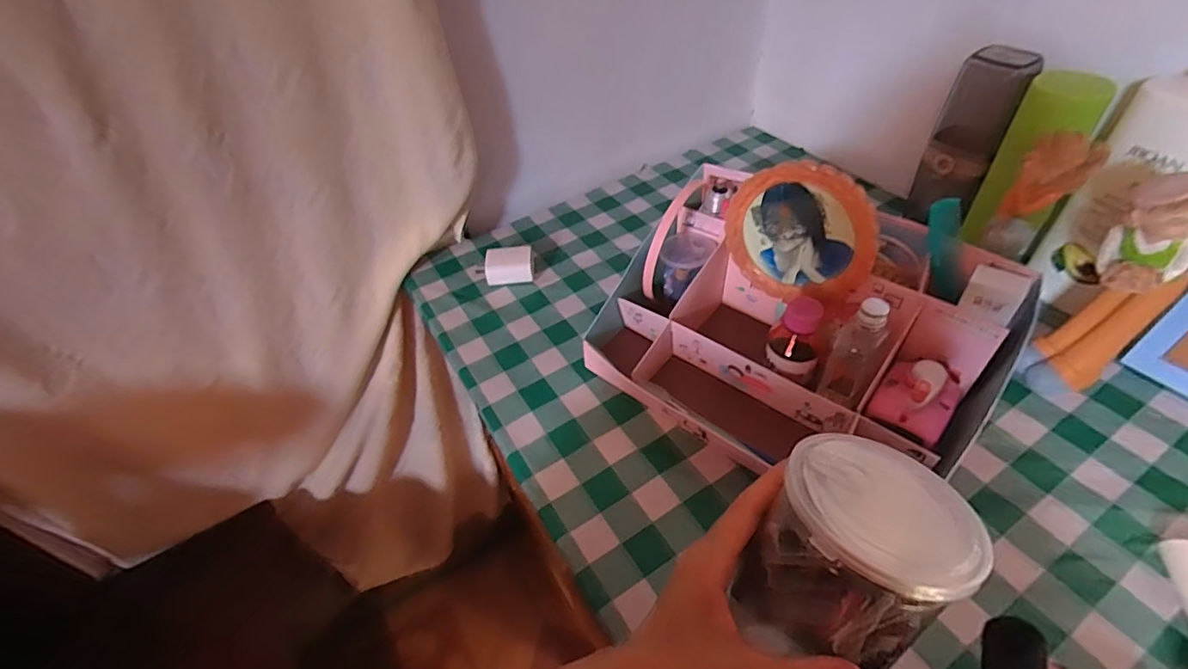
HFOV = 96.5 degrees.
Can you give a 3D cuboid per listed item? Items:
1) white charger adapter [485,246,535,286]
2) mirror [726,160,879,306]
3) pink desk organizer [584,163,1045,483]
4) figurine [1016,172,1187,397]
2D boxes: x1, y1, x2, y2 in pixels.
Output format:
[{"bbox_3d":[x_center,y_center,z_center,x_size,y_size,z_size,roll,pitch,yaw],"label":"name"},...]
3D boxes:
[{"bbox_3d":[-0.101,-0.082,0.638,0.057,0.033,0.043,-7,46,1],"label":"white charger adapter"},{"bbox_3d":[0.179,-0.086,0.468,0.123,0.122,0.022,26,54,27],"label":"mirror"},{"bbox_3d":[0.165,-0.011,0.471,0.296,0.128,0.221,31,57,30],"label":"pink desk organizer"},{"bbox_3d":[0.409,-0.032,0.416,0.057,0.201,0.053,-22,48,-14],"label":"figurine"}]

